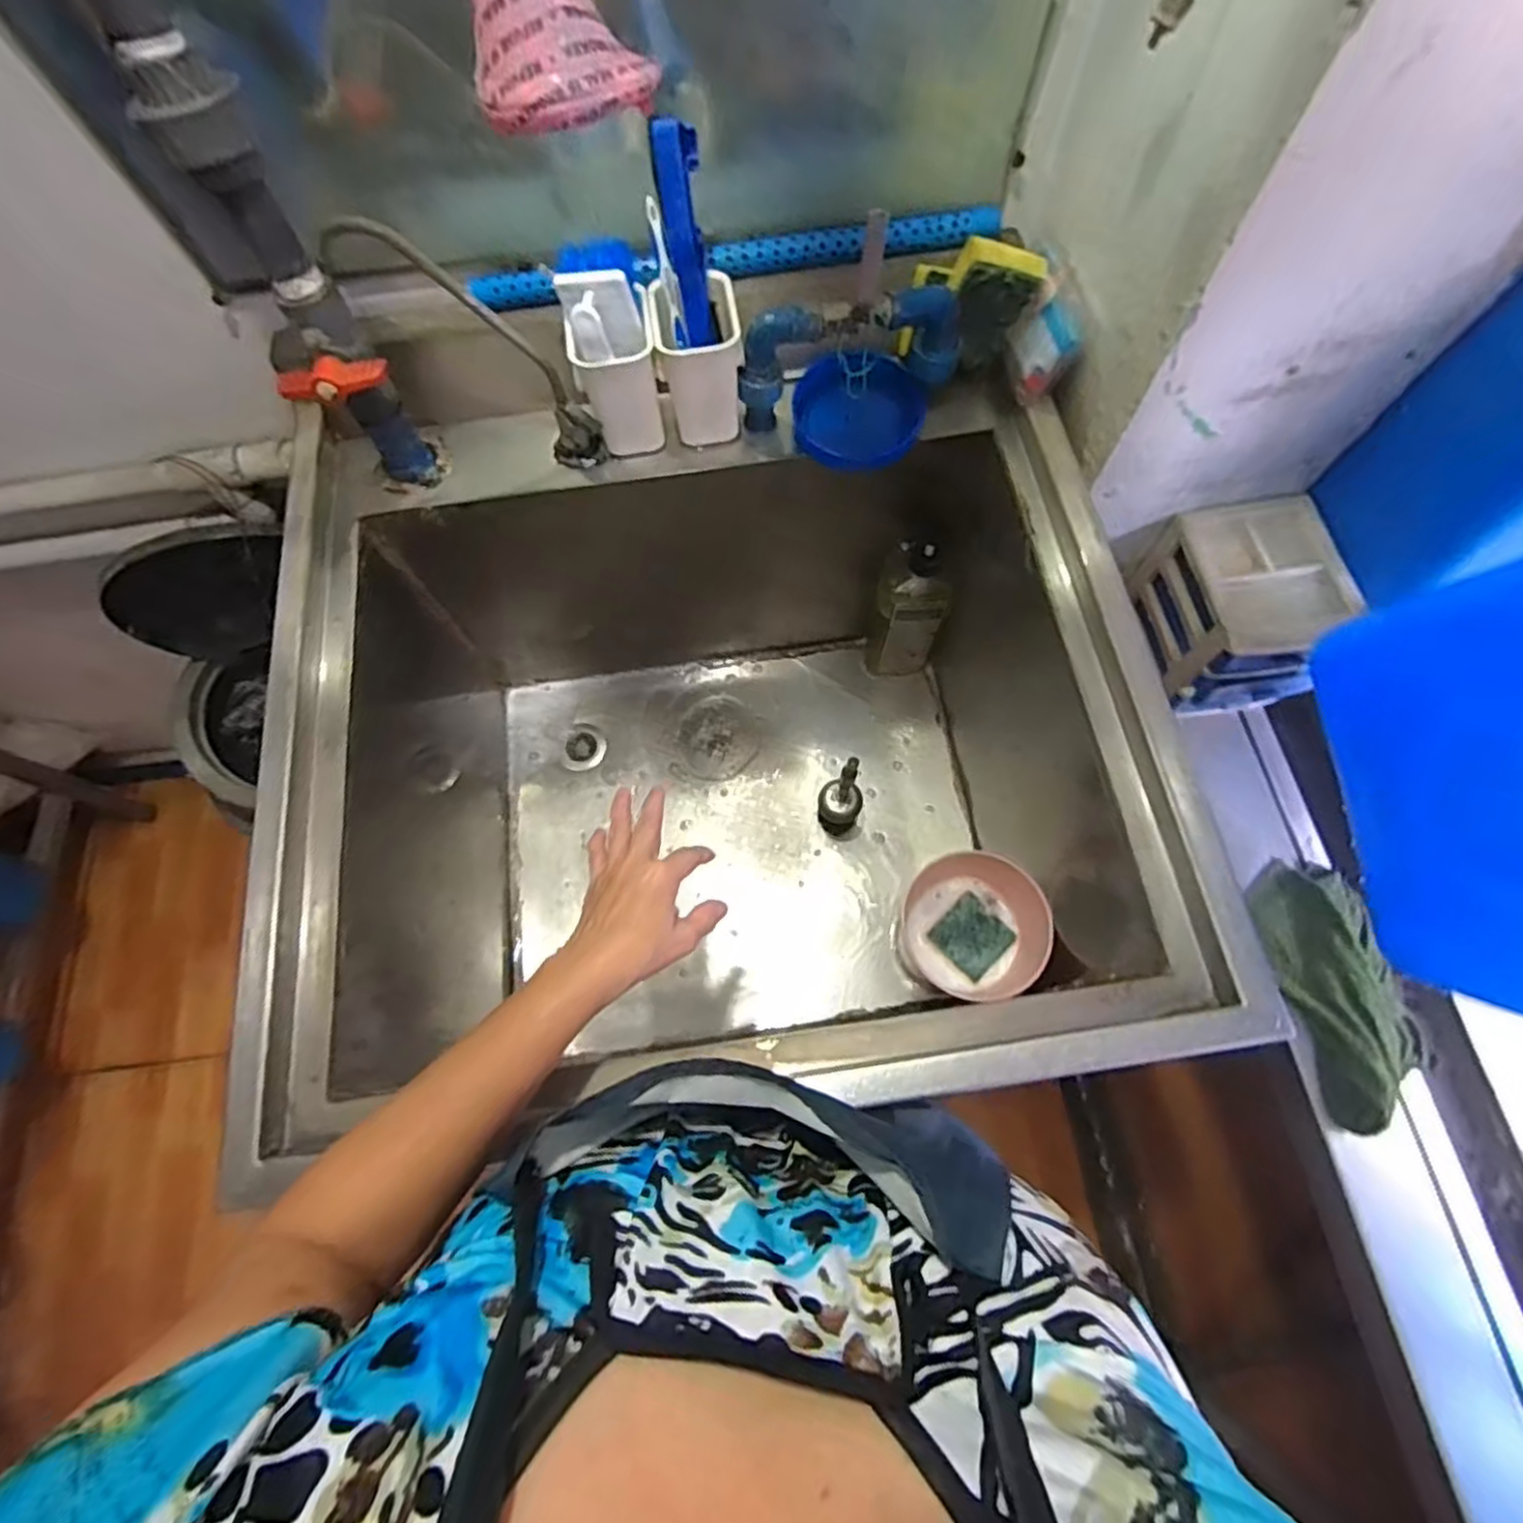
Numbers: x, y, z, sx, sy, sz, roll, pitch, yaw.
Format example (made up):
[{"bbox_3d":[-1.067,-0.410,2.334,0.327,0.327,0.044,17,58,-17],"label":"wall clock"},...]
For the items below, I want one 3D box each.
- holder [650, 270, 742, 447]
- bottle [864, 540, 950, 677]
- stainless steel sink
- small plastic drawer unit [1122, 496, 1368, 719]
[{"bbox_3d":[-0.054,-0.361,0.659,0.071,0.112,0.071,-6,70,0],"label":"holder"},{"bbox_3d":[0.190,-0.190,0.932,0.092,0.244,0.058,14,72,7],"label":"bottle"},{"bbox_3d":[-0.065,-0.042,0.808,0.821,0.451,0.758,-8,70,-1],"label":"stainless steel sink"},{"bbox_3d":[0.503,-0.164,0.759,0.137,0.120,0.177,-8,70,-1],"label":"small plastic drawer unit"}]

